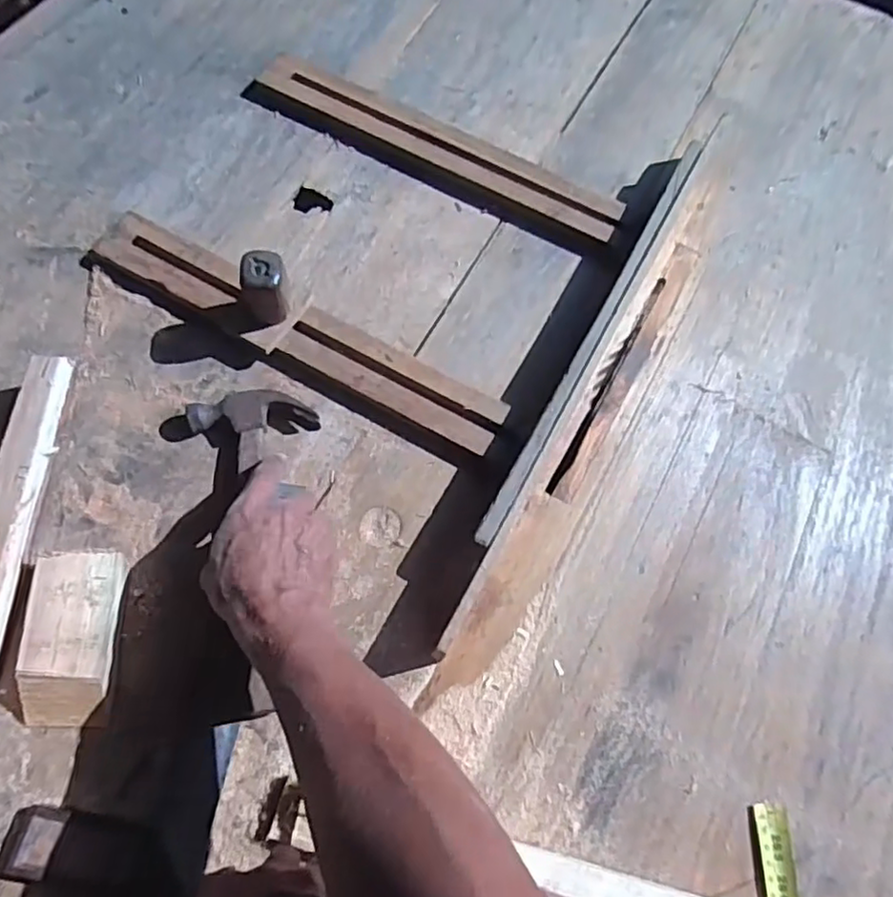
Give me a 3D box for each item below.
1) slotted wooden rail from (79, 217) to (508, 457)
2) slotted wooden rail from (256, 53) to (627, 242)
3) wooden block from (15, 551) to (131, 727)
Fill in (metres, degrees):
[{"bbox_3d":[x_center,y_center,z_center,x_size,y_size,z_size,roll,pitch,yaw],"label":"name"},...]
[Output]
[{"bbox_3d":[-0.139,-0.111,0.589,0.413,0.031,0.060,27,68,8],"label":"slotted wooden rail"},{"bbox_3d":[-0.008,-0.326,0.688,0.413,0.021,0.061,28,68,8],"label":"slotted wooden rail"},{"bbox_3d":[-0.276,0.140,0.476,0.060,0.035,0.120,0,67,-3],"label":"wooden block"}]

